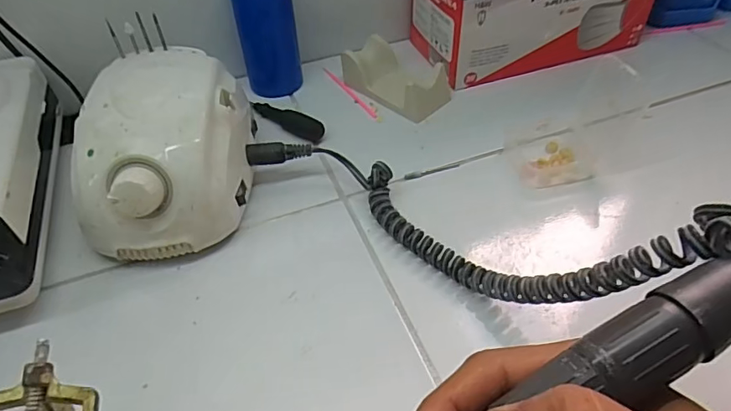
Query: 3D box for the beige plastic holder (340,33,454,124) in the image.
[{"bbox_3d":[0.028,-0.115,0.456,0.092,0.031,0.052,33,55,29],"label":"beige plastic holder"}]

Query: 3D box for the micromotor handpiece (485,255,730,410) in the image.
[{"bbox_3d":[0.077,0.067,0.184,0.156,0.025,0.028,-30,51,-2],"label":"micromotor handpiece"}]

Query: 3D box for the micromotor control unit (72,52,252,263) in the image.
[{"bbox_3d":[-0.133,-0.036,0.351,0.100,0.082,0.136,-3,46,-1],"label":"micromotor control unit"}]

